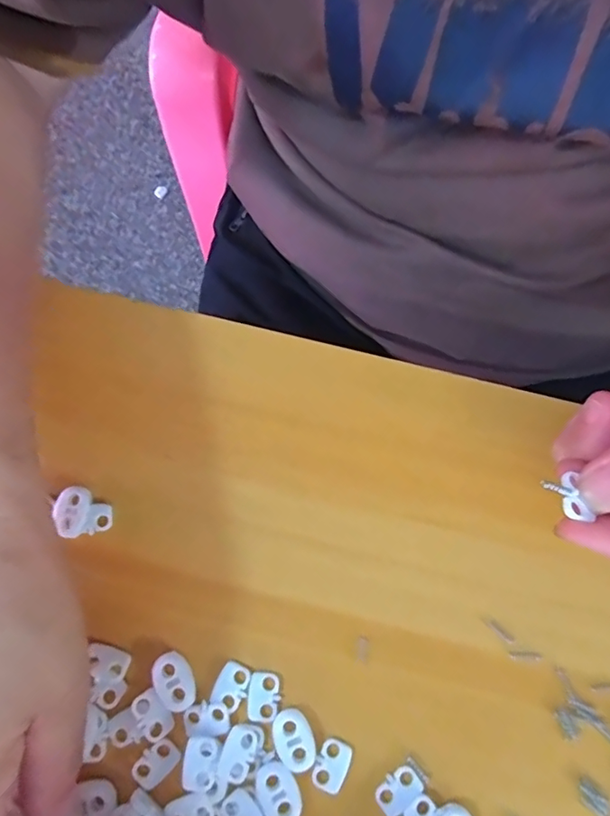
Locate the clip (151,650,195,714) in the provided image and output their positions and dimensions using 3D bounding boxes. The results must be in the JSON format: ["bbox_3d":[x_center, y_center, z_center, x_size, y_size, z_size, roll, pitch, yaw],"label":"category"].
[{"bbox_3d":[-0.054,0.111,0.210,0.016,0.004,0.022,-39,78,-9],"label":"clip"}]

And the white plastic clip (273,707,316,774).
[{"bbox_3d":[-0.004,0.132,0.205,0.015,0.005,0.022,-17,76,-4],"label":"white plastic clip"}]

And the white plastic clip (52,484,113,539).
[{"bbox_3d":[-0.099,0.048,0.227,0.025,0.006,0.020,33,78,8],"label":"white plastic clip"}]

